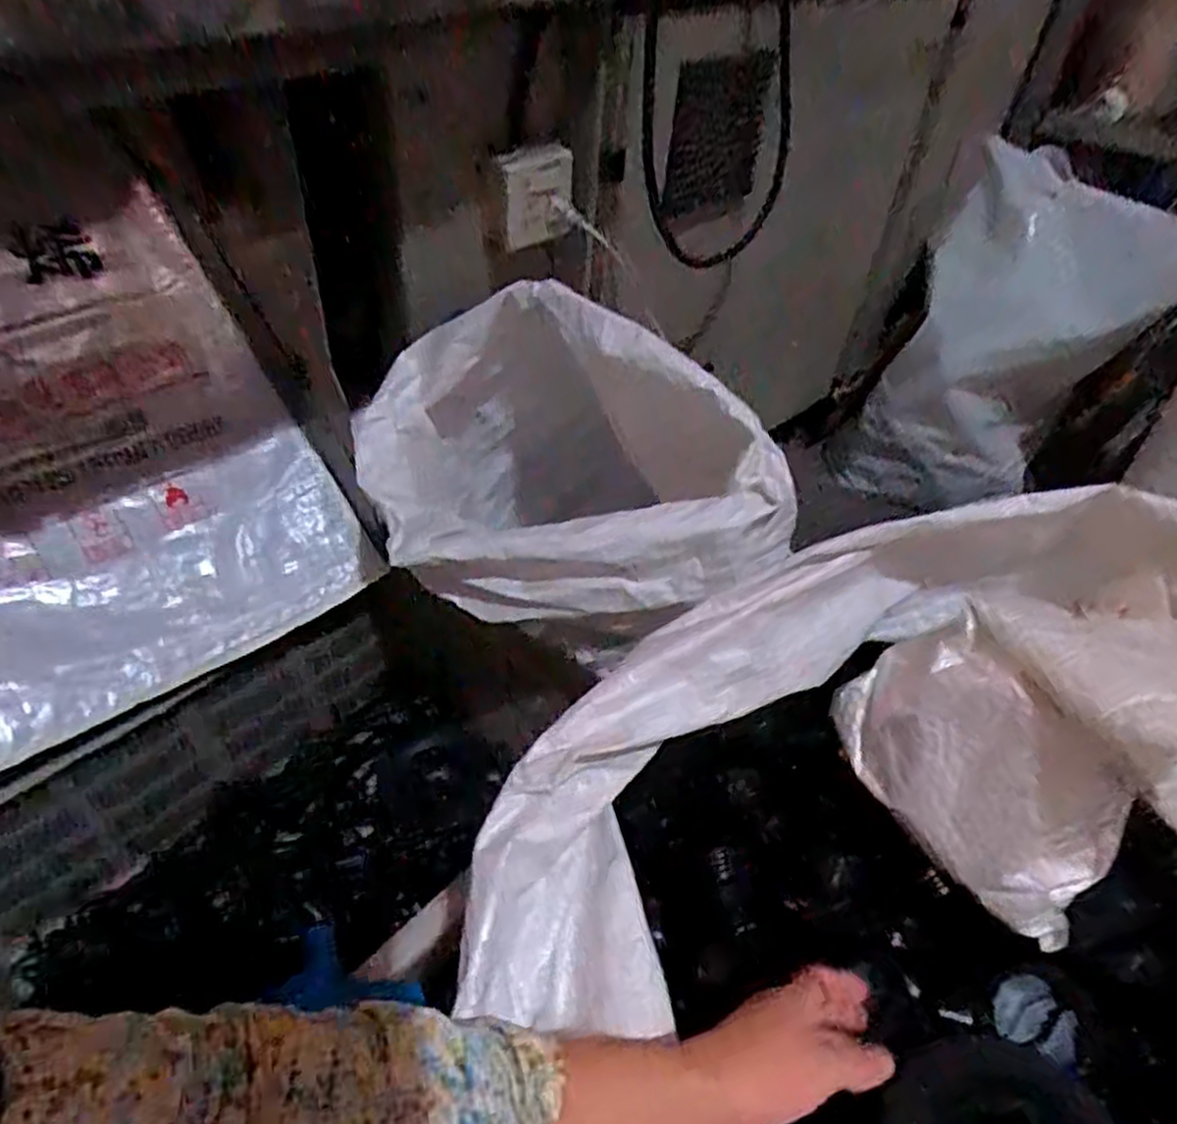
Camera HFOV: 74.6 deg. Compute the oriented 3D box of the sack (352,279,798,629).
[{"bbox_3d":[-0.030,-0.081,0.742,0.361,0.293,0.326,0,45,-6],"label":"sack"}]

